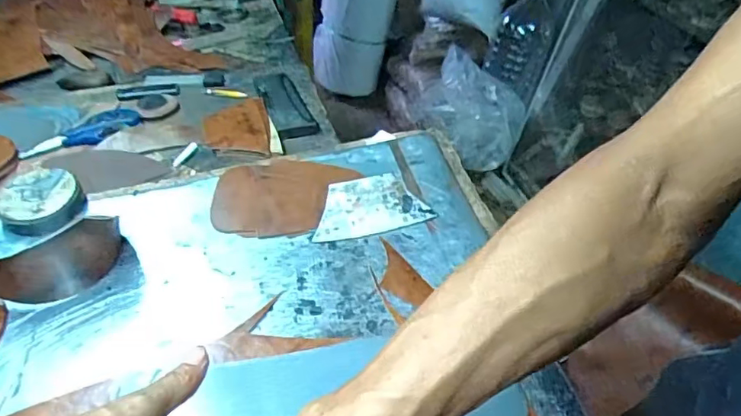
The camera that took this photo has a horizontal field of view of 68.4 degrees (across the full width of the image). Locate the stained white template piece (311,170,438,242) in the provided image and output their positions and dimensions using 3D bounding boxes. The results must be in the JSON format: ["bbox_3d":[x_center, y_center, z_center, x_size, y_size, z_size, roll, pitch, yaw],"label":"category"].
[{"bbox_3d":[-0.003,-0.004,0.558,0.116,0.005,0.072,-14,56,-10],"label":"stained white template piece"}]

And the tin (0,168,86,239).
[{"bbox_3d":[-0.336,-0.004,0.561,0.078,0.041,0.070,-22,48,-21],"label":"tin"}]

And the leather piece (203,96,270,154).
[{"bbox_3d":[-0.172,-0.107,0.699,0.078,0.014,0.118,-7,42,-8],"label":"leather piece"}]

